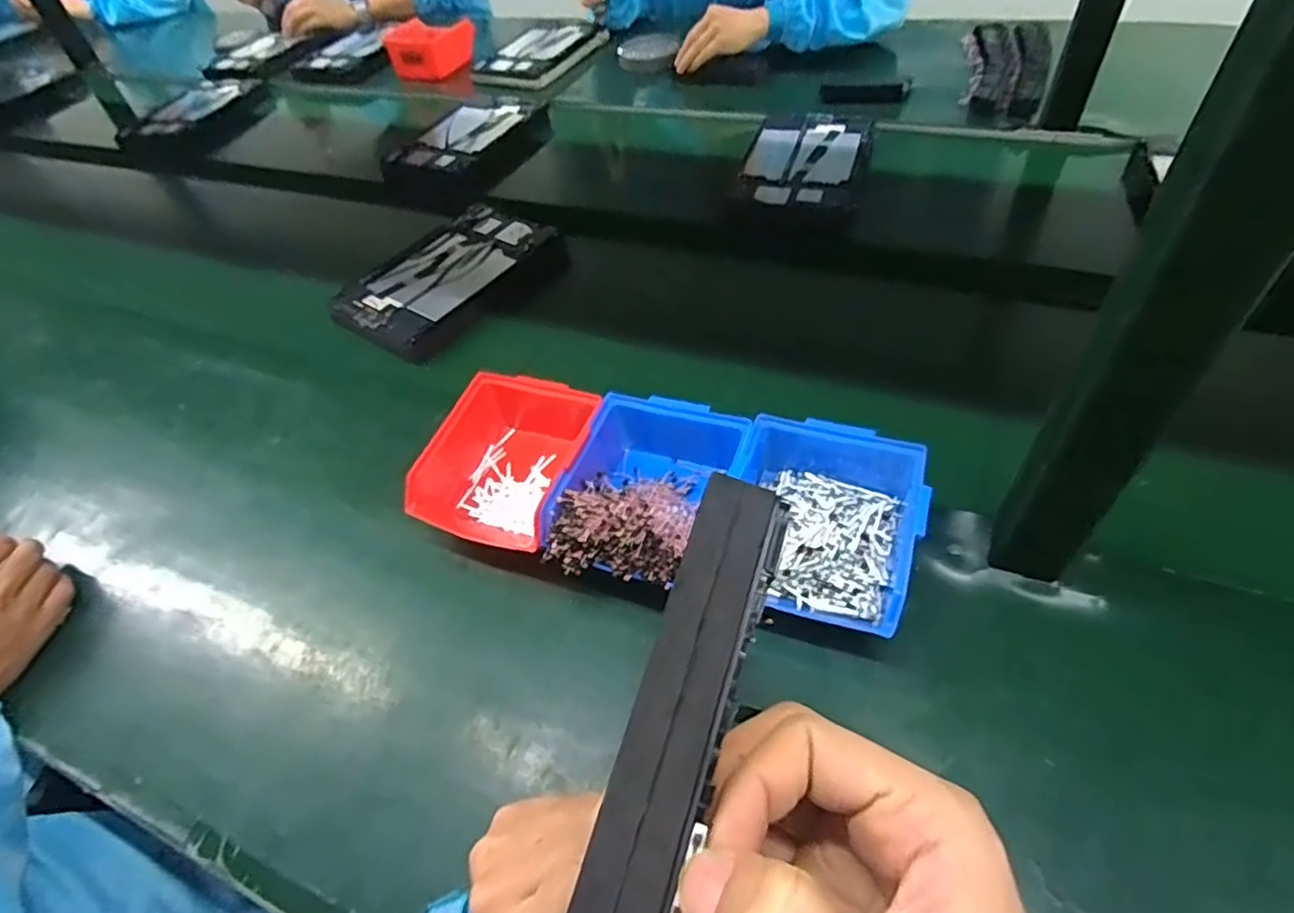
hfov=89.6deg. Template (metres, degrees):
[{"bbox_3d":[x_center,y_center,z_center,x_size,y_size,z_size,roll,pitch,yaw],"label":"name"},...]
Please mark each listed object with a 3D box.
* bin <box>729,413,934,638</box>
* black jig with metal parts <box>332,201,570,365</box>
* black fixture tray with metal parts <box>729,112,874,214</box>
[{"bbox_3d":[0.124,0.043,0.467,0.126,0.075,0.145,15,52,18],"label":"bin"},{"bbox_3d":[-0.240,-0.211,0.779,0.167,0.045,0.262,23,55,24],"label":"black jig with metal parts"},{"bbox_3d":[0.208,-0.389,0.853,0.151,0.023,0.248,12,51,15],"label":"black fixture tray with metal parts"}]

